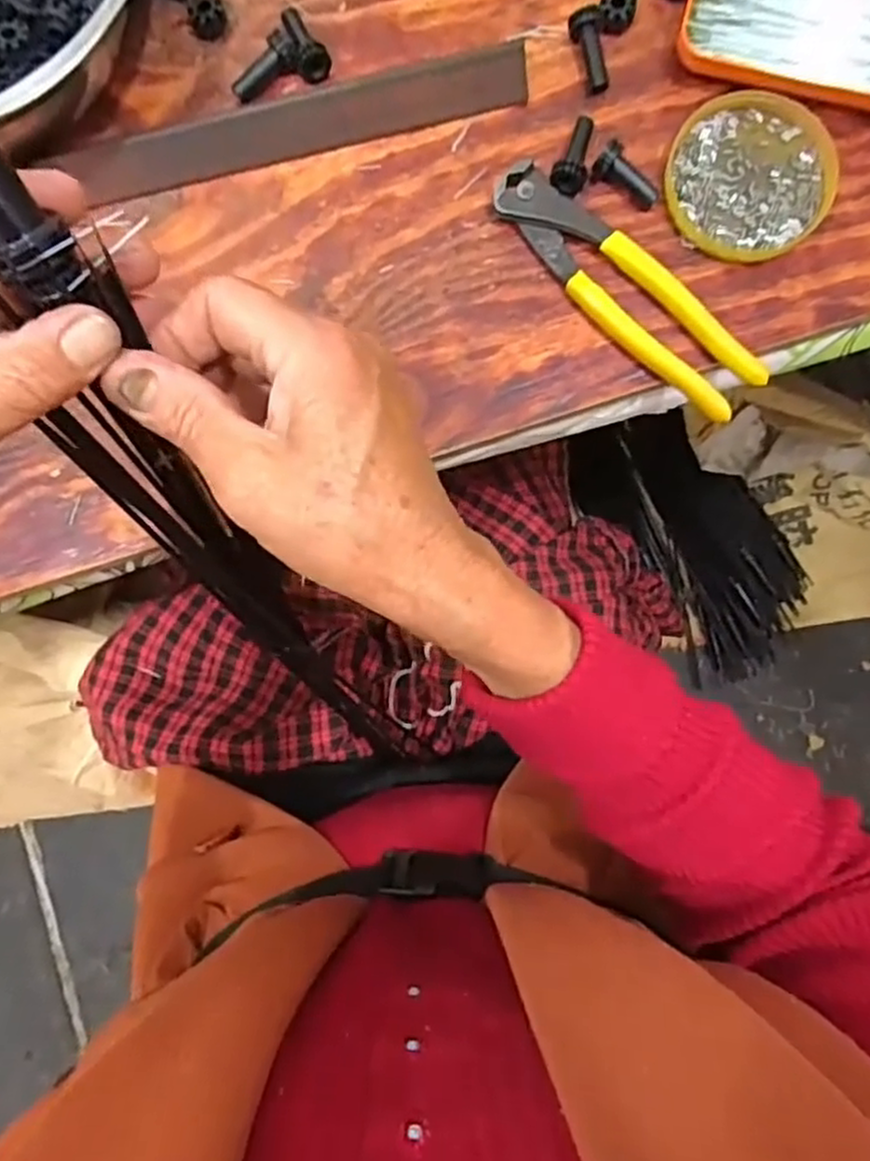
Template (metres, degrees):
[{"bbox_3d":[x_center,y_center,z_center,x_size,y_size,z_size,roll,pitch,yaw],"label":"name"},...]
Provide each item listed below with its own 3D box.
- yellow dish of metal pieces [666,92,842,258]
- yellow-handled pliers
[{"bbox_3d":[0.161,-0.209,0.384,0.081,0.012,0.084,4,83,2],"label":"yellow dish of metal pieces"},{"bbox_3d":[0.095,-0.148,0.377,0.037,0.014,0.164,-44,84,-4],"label":"yellow-handled pliers"}]

